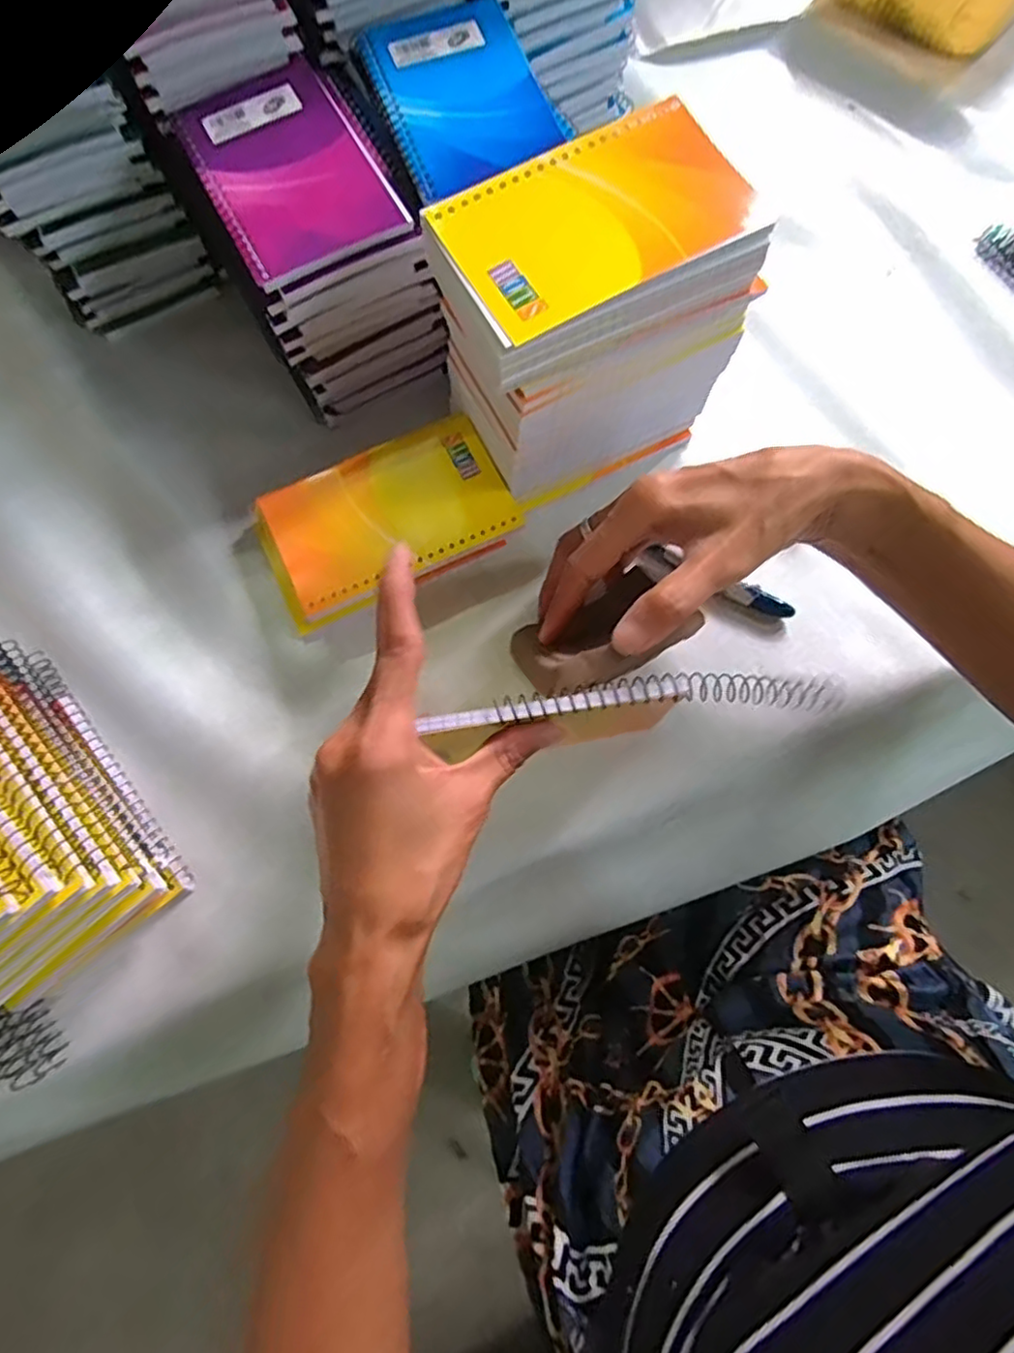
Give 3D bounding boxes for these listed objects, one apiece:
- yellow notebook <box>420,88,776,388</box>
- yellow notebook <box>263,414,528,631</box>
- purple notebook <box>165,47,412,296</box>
[{"bbox_3d":[0.040,-0.193,0.285,0.132,0.018,0.086,-28,79,-6],"label":"yellow notebook"},{"bbox_3d":[-0.069,-0.086,0.378,0.138,0.029,0.085,-25,74,-7],"label":"yellow notebook"},{"bbox_3d":[-0.110,-0.254,0.327,0.082,0.006,0.126,-29,75,-7],"label":"purple notebook"}]

